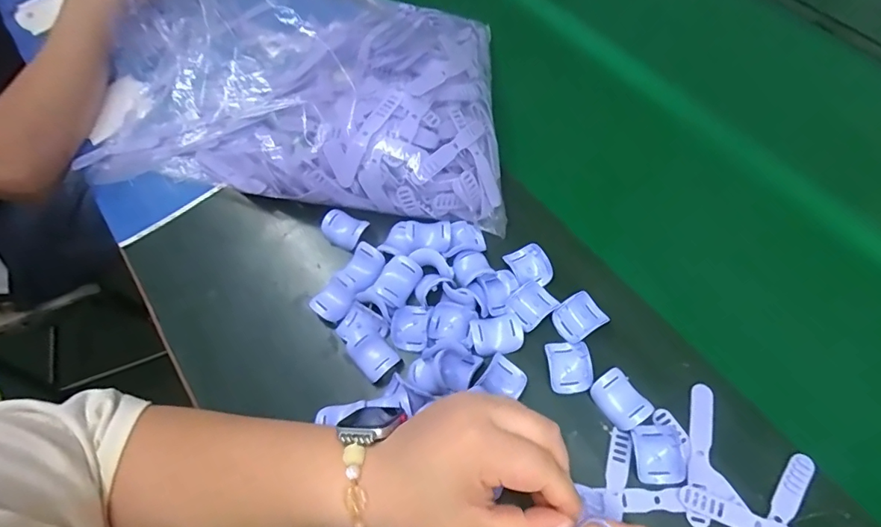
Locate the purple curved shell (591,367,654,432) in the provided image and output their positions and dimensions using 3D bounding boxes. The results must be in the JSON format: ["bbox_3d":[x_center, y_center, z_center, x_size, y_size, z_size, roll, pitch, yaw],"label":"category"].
[{"bbox_3d":[0.129,0.100,0.348,0.029,0.018,0.038,-32,66,-12],"label":"purple curved shell"}]

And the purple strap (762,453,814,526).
[{"bbox_3d":[0.219,0.165,0.312,0.015,0.007,0.093,35,70,19],"label":"purple strap"}]

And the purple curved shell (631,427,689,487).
[{"bbox_3d":[0.151,0.132,0.332,0.033,0.013,0.037,-4,63,2],"label":"purple curved shell"}]

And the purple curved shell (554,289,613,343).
[{"bbox_3d":[0.109,0.042,0.378,0.036,0.012,0.030,-32,65,-12],"label":"purple curved shell"}]

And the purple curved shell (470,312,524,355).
[{"bbox_3d":[0.044,0.054,0.373,0.039,0.009,0.030,-16,63,-4],"label":"purple curved shell"}]

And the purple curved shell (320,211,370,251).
[{"bbox_3d":[-0.085,-0.028,0.428,0.038,0.023,0.026,20,66,13],"label":"purple curved shell"}]

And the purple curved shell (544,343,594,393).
[{"bbox_3d":[0.097,0.077,0.363,0.031,0.013,0.036,-5,63,1],"label":"purple curved shell"}]

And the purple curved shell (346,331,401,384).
[{"bbox_3d":[-0.052,0.074,0.378,0.028,0.020,0.036,-39,67,-15],"label":"purple curved shell"}]

